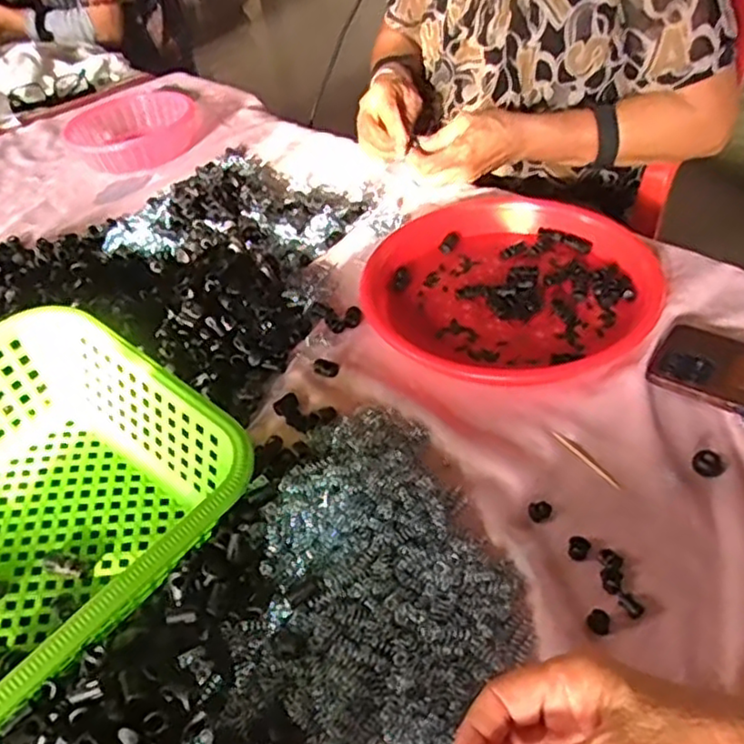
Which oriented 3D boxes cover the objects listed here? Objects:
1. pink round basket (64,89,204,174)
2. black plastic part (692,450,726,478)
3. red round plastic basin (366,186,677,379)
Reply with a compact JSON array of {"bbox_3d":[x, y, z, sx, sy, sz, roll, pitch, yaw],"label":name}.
[{"bbox_3d":[-0.321,-0.334,0.920,0.148,0.046,0.159,-3,44,3],"label":"pink round basket"},{"bbox_3d":[0.231,0.062,0.458,0.020,0.007,0.017,22,51,26],"label":"black plastic part"},{"bbox_3d":[0.127,-0.086,0.609,0.238,0.032,0.239,-3,44,3],"label":"red round plastic basin"}]

